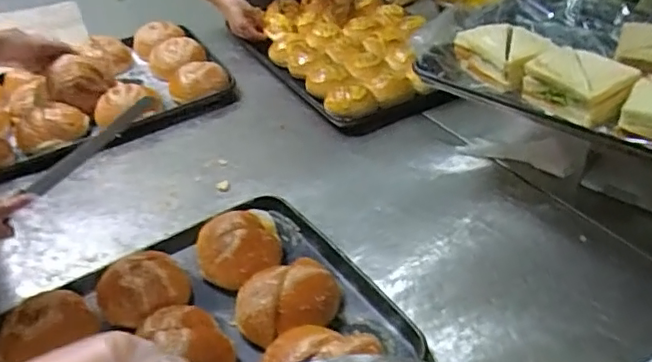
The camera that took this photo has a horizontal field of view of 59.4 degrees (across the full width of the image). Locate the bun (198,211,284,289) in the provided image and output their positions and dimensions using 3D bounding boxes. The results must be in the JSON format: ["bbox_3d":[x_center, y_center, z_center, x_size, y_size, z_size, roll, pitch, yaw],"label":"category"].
[{"bbox_3d":[-0.131,0.094,0.848,0.123,0.050,0.139,-13,40,-7],"label":"bun"}]

